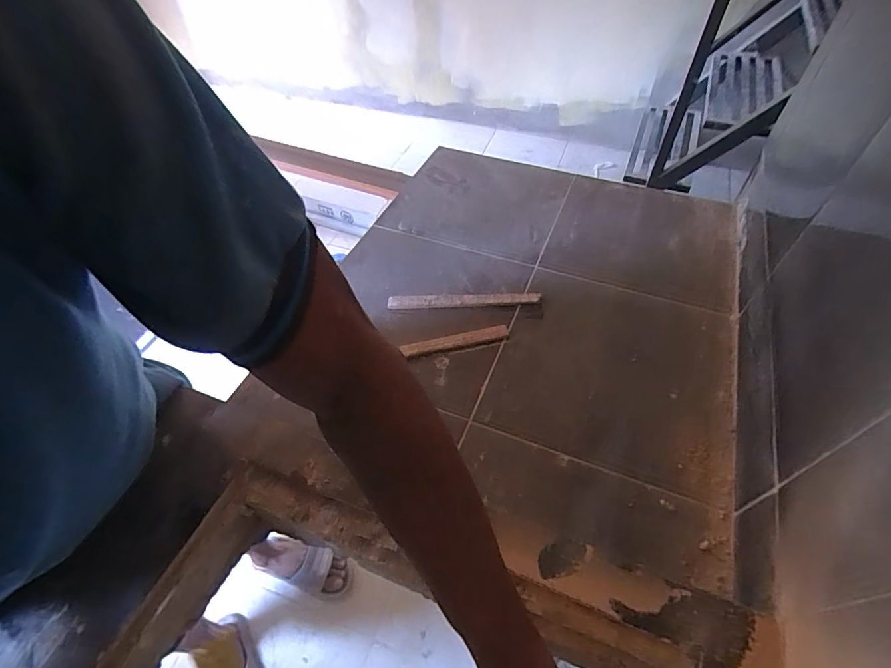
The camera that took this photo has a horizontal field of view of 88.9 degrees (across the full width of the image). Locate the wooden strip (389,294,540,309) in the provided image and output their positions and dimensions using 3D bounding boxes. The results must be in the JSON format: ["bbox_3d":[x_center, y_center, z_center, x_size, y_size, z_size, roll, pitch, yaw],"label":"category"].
[{"bbox_3d":[0.027,-0.050,0.676,0.224,0.012,0.023,-1,50,0],"label":"wooden strip"}]

